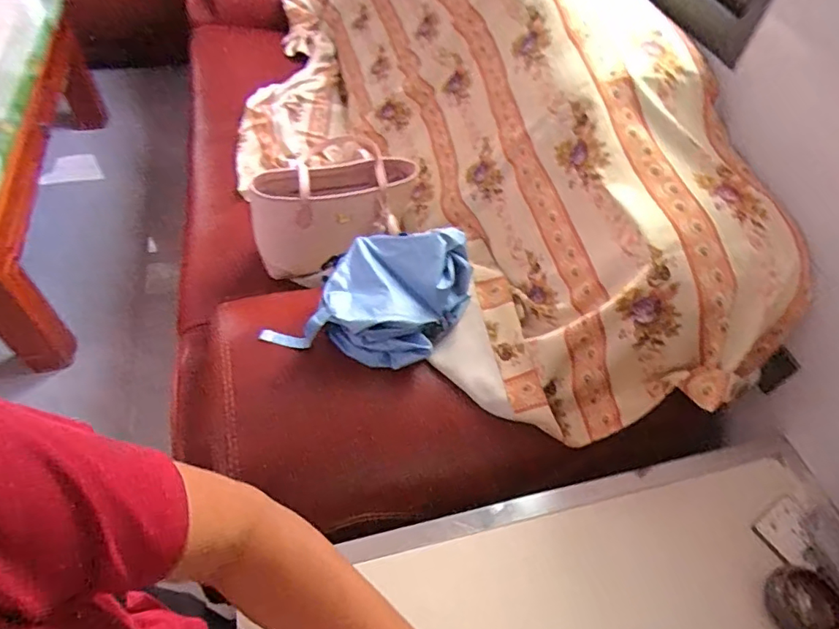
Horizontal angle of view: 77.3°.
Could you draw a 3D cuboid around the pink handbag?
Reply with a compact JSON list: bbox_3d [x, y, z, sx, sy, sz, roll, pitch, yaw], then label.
[{"bbox_3d":[-0.181,-0.220,1.117,0.328,0.254,0.140,-7,53,-9],"label":"pink handbag"}]

